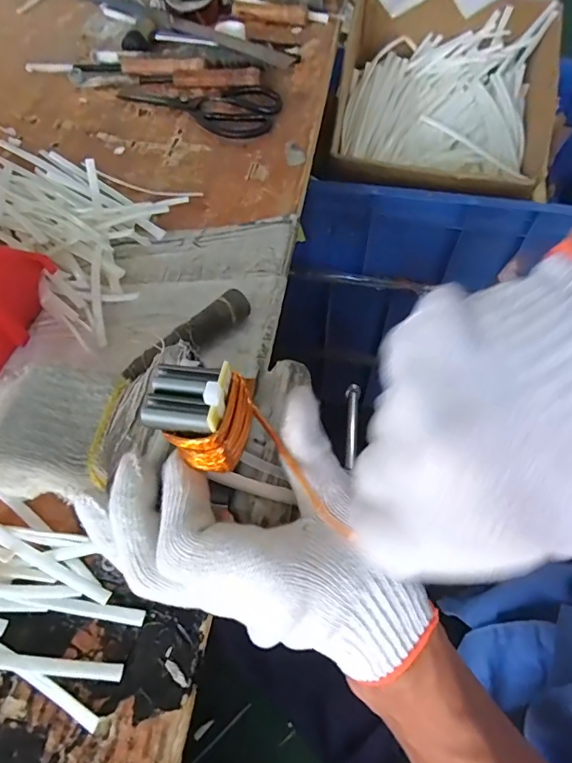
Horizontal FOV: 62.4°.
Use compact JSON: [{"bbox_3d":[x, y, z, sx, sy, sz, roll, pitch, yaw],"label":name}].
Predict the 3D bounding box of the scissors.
[{"bbox_3d":[-0.118,-0.385,0.650,0.228,0.007,0.111,20,62,14],"label":"scissors"}]

